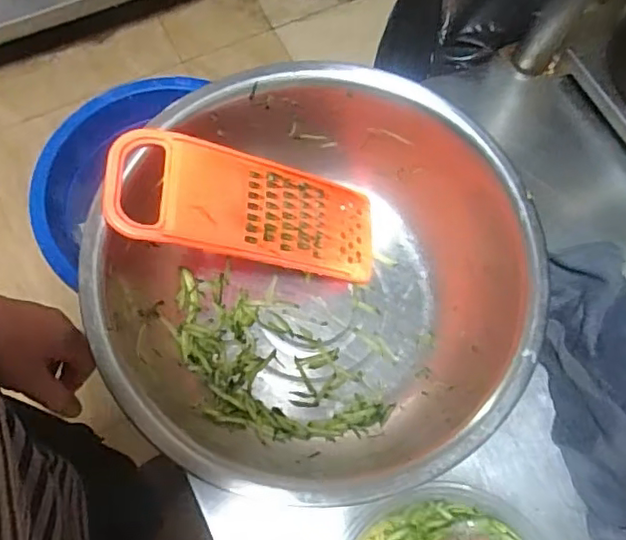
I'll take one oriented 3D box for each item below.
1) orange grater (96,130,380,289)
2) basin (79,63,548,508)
[{"bbox_3d":[-0.047,-0.048,0.495,0.237,0.030,0.091,12,75,-34],"label":"orange grater"},{"bbox_3d":[0.004,0.008,0.475,0.306,0.115,0.315,1,70,-2],"label":"basin"}]

